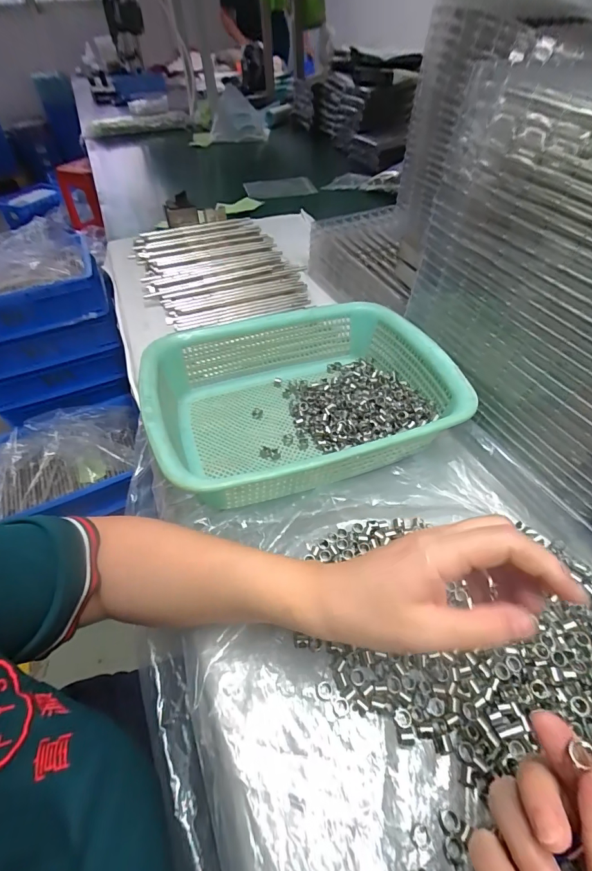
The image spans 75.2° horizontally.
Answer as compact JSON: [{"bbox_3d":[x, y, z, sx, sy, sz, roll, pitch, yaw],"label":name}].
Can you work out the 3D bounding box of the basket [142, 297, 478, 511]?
[{"bbox_3d":[0.006,-0.045,0.405,0.292,0.085,0.226,-16,49,-10],"label":"basket"}]

